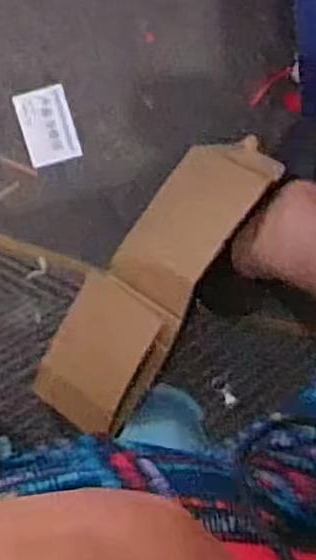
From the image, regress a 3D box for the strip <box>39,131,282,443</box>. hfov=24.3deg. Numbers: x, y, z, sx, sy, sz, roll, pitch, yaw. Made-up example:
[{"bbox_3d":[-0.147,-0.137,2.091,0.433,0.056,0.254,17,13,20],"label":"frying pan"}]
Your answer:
[{"bbox_3d":[0.001,0.001,0.714,0.107,0.040,0.307,32,84,34],"label":"strip"}]

